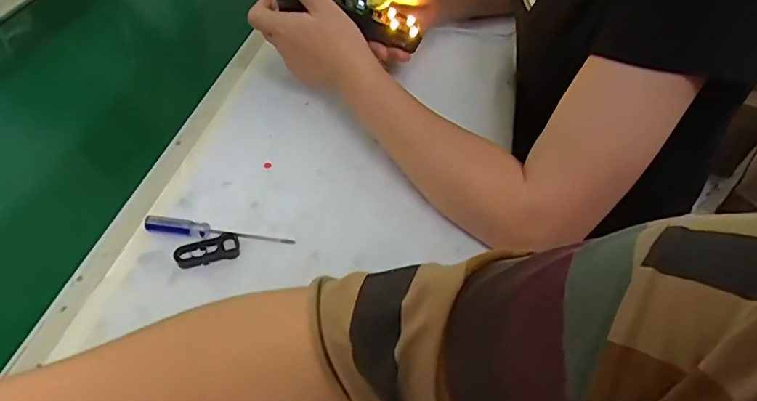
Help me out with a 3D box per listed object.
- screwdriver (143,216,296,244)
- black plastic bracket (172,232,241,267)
[{"bbox_3d":[-0.132,0.024,0.442,0.122,0.012,0.017,4,47,-2],"label":"screwdriver"},{"bbox_3d":[-0.140,0.041,0.430,0.051,0.011,0.022,-13,50,-17],"label":"black plastic bracket"}]

